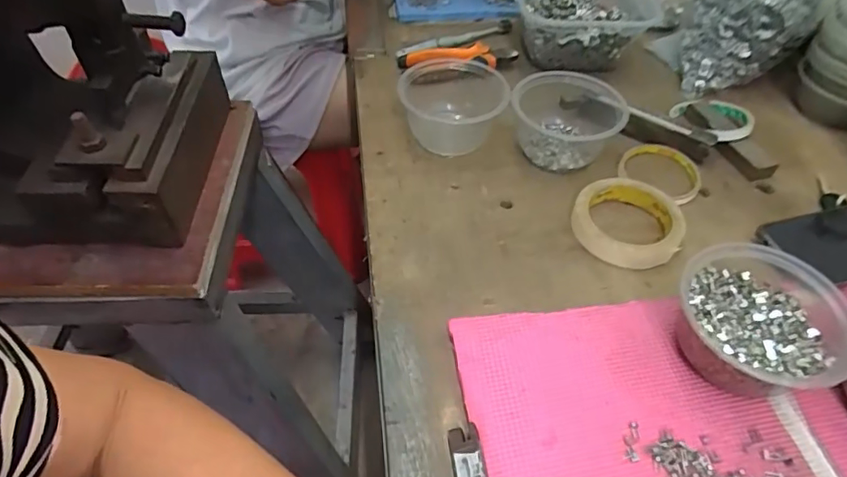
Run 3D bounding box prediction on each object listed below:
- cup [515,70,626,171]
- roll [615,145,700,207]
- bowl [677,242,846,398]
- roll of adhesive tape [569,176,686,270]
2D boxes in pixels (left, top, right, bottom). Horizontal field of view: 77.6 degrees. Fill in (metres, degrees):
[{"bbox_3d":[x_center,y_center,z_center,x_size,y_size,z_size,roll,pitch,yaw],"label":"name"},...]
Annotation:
[{"bbox_3d":[0.156,-0.133,0.573,0.112,0.058,0.114,1,49,-1],"label":"cup"},{"bbox_3d":[0.258,-0.073,0.566,0.082,0.013,0.082,1,49,-1],"label":"roll"},{"bbox_3d":[0.245,0.063,0.393,0.108,0.061,0.116,1,49,-1],"label":"bowl"},{"bbox_3d":[0.190,-0.018,0.499,0.095,0.021,0.092,1,49,-1],"label":"roll of adhesive tape"}]

